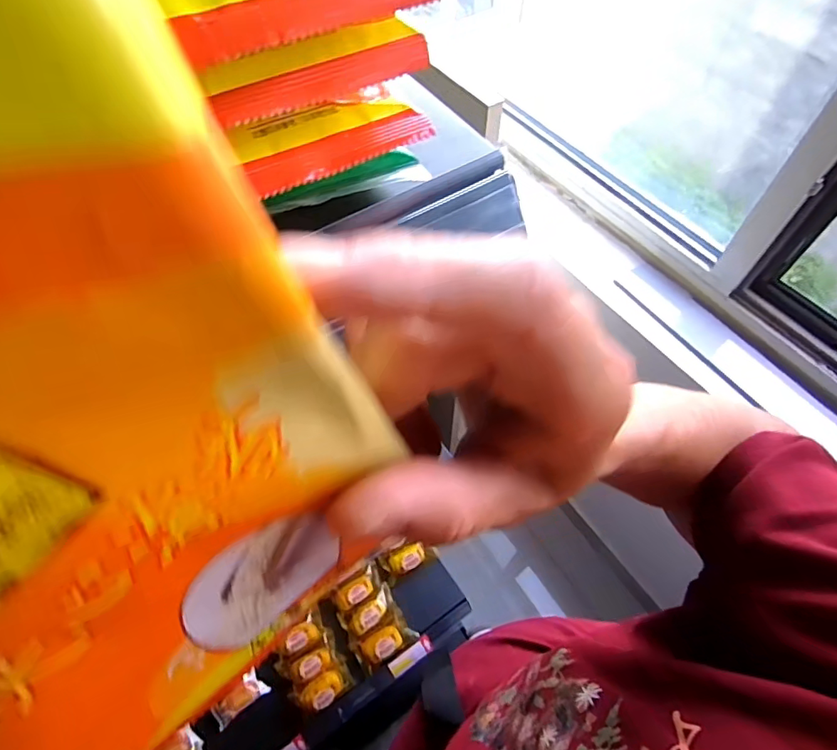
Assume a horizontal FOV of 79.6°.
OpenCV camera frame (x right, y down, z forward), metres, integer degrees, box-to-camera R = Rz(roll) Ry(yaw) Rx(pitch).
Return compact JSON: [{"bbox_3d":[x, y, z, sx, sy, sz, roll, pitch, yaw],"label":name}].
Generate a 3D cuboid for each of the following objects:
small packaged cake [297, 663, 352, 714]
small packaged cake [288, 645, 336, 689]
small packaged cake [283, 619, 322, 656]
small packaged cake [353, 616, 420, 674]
[{"bbox_3d":[-0.177,0.593,0.945,0.105,0.032,0.053,-24,62,-14],"label":"small packaged cake"},{"bbox_3d":[-0.205,0.561,0.966,0.089,0.029,0.045,-21,61,-12],"label":"small packaged cake"},{"bbox_3d":[-0.232,0.521,0.987,0.075,0.037,0.049,-34,64,-18],"label":"small packaged cake"},{"bbox_3d":[-0.066,0.529,0.996,0.121,0.034,0.064,-29,63,-16],"label":"small packaged cake"}]

